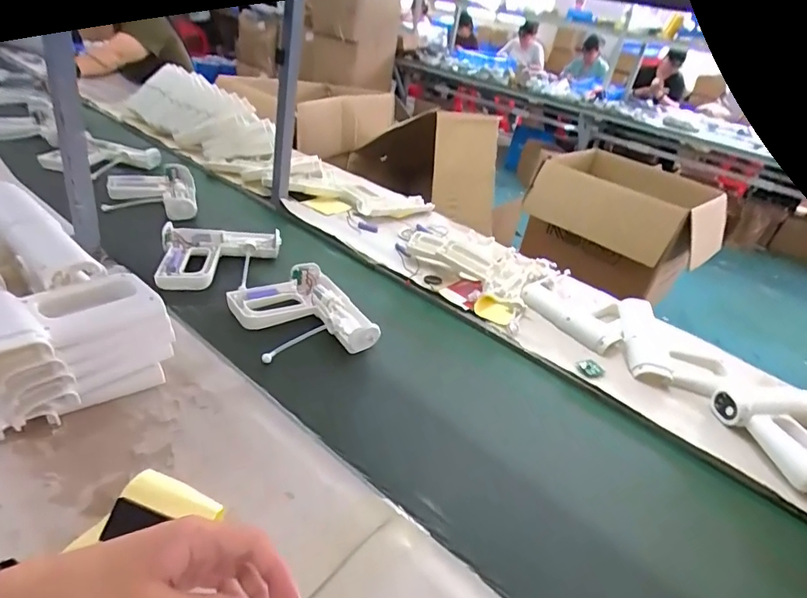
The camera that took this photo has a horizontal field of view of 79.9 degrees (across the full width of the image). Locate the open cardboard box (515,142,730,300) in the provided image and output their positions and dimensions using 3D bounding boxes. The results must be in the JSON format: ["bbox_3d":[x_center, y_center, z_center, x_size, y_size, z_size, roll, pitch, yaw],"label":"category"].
[{"bbox_3d":[0.781,-0.278,1.694,0.569,0.329,0.506,31,37,28],"label":"open cardboard box"}]

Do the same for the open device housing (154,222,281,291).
[{"bbox_3d":[-0.348,-0.074,0.915,0.213,0.049,0.184,3,33,-14],"label":"open device housing"}]

